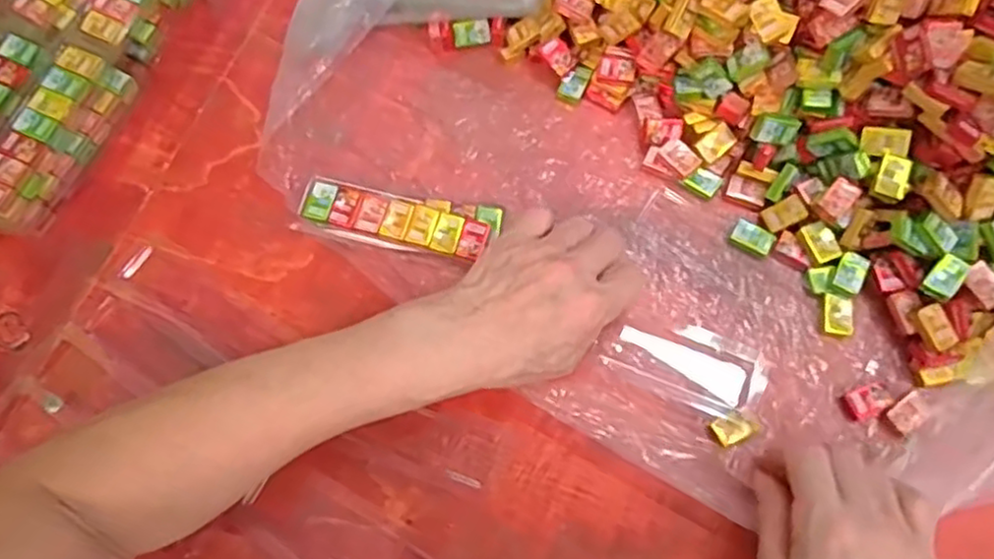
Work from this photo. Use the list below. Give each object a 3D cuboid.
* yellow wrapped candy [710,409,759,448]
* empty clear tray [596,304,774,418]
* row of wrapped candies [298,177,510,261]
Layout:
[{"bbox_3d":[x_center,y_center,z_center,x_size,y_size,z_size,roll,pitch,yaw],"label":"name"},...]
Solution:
[{"bbox_3d":[0.140,0.087,0.404,0.023,0.004,0.017,-29,74,-7],"label":"yellow wrapped candy"},{"bbox_3d":[0.116,0.048,0.415,0.094,0.016,0.048,24,75,9],"label":"empty clear tray"},{"bbox_3d":[-0.063,-0.040,0.443,0.124,0.013,0.038,10,74,4],"label":"row of wrapped candies"}]

